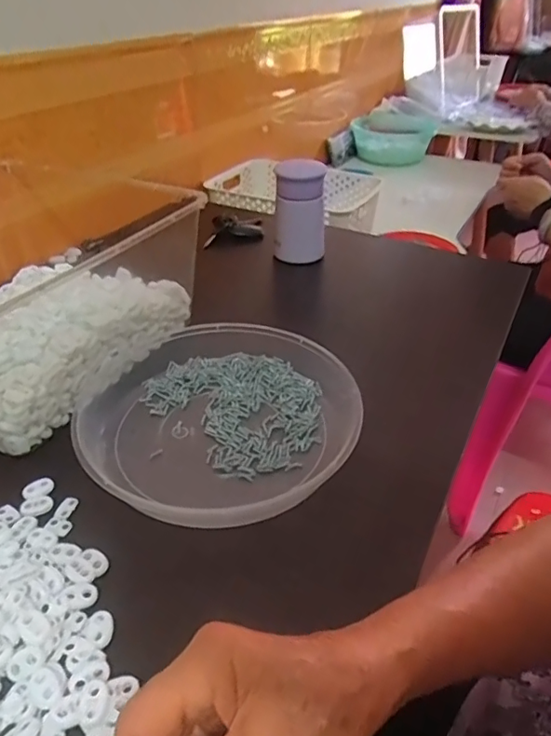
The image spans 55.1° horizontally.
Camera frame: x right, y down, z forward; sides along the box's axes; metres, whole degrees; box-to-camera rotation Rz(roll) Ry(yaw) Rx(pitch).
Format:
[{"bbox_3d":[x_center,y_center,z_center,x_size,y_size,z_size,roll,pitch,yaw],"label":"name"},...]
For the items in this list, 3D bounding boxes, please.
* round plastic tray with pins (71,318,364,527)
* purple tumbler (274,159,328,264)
[{"bbox_3d":[-0.054,0.034,0.470,0.227,0.053,0.243,3,37,-2],"label":"round plastic tray with pins"},{"bbox_3d":[0.034,-0.214,0.735,0.069,0.135,0.062,3,37,-2],"label":"purple tumbler"}]

